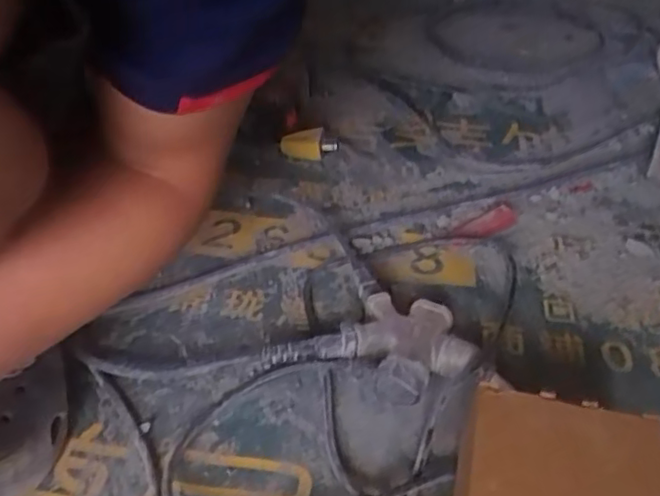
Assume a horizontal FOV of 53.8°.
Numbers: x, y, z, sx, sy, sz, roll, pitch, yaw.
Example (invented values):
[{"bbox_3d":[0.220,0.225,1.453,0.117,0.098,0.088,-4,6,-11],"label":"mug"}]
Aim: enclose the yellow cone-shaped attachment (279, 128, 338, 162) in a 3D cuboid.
[{"bbox_3d":[-0.023,-0.114,0.710,0.062,0.029,0.031,2,39,-1],"label":"yellow cone-shaped attachment"}]

